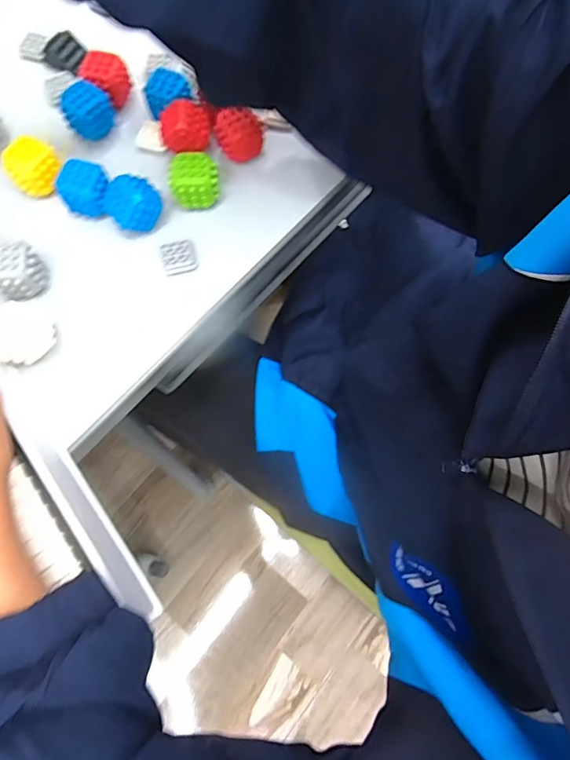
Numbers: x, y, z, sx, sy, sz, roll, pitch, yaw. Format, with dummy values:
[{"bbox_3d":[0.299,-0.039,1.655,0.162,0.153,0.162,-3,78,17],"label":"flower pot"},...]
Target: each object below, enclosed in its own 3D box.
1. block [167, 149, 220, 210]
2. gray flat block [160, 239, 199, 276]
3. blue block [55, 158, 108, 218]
[{"bbox_3d":[-0.074,-0.159,0.374,0.038,0.035,0.035,-15,72,-5],"label":"block"},{"bbox_3d":[-0.085,-0.098,0.368,0.026,0.011,0.029,-16,72,-6],"label":"gray flat block"},{"bbox_3d":[-0.159,-0.152,0.364,0.034,0.031,0.028,5,72,1],"label":"blue block"}]

